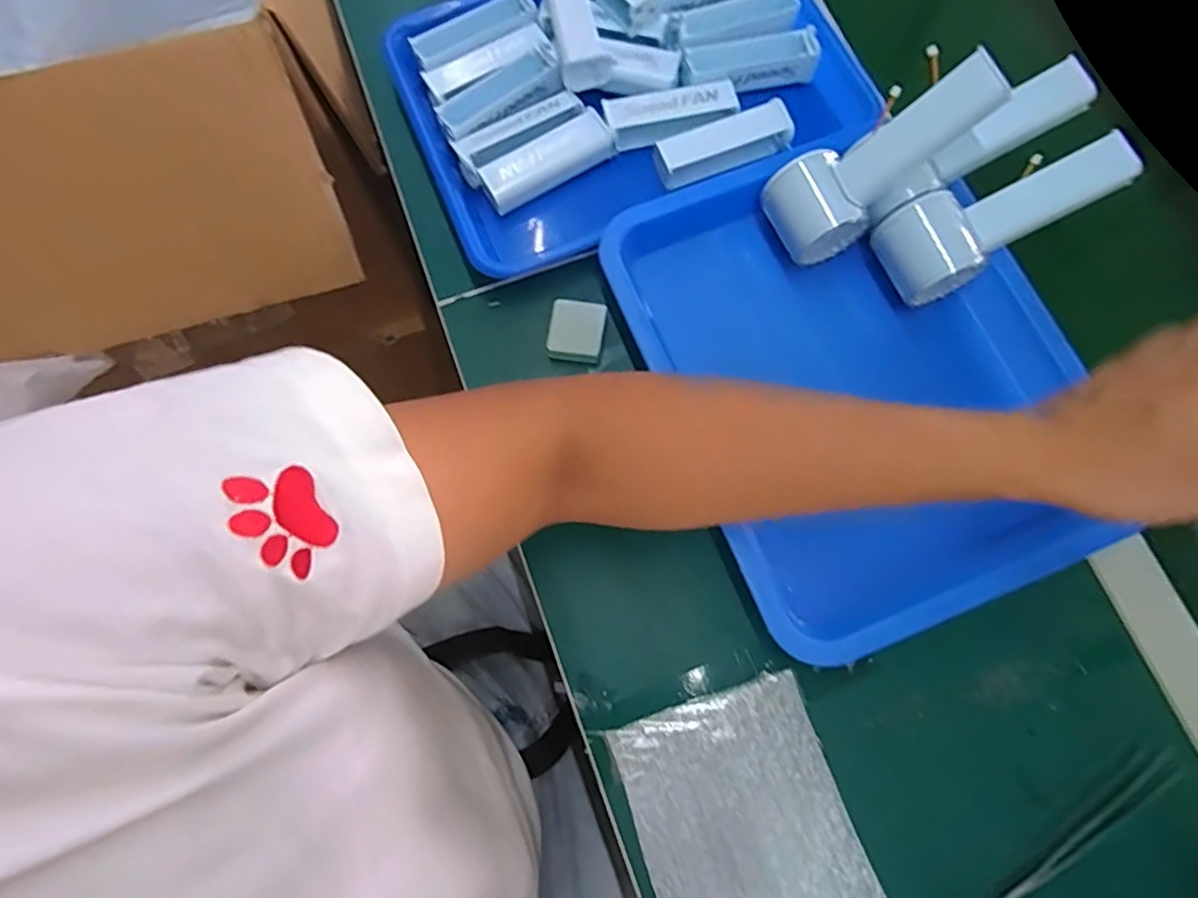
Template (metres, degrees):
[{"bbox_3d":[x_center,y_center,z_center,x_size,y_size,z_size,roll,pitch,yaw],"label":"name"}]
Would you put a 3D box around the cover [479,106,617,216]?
[{"bbox_3d":[-0.039,-0.216,0.473,0.101,0.024,0.031,-32,77,-8],"label":"cover"}]

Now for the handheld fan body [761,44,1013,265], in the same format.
[{"bbox_3d":[0.187,-0.191,0.415,0.148,0.052,0.061,-33,72,33],"label":"handheld fan body"}]

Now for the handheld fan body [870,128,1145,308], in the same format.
[{"bbox_3d":[0.275,-0.159,0.423,0.164,0.053,0.060,-26,75,10],"label":"handheld fan body"}]

